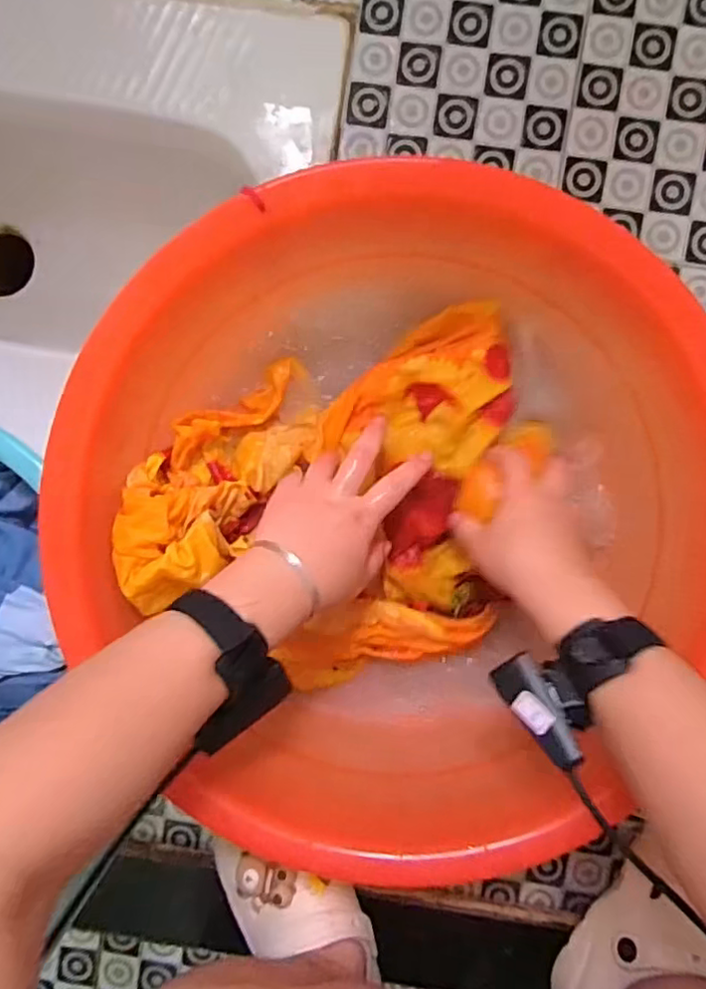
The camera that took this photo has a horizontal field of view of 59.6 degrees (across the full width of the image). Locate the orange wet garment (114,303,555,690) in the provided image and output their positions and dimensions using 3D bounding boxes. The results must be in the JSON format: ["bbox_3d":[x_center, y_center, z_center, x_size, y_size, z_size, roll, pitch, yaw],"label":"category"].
[{"bbox_3d":[-0.007,0.020,0.464,0.296,0.100,0.254,-16,94,6],"label":"orange wet garment"}]

